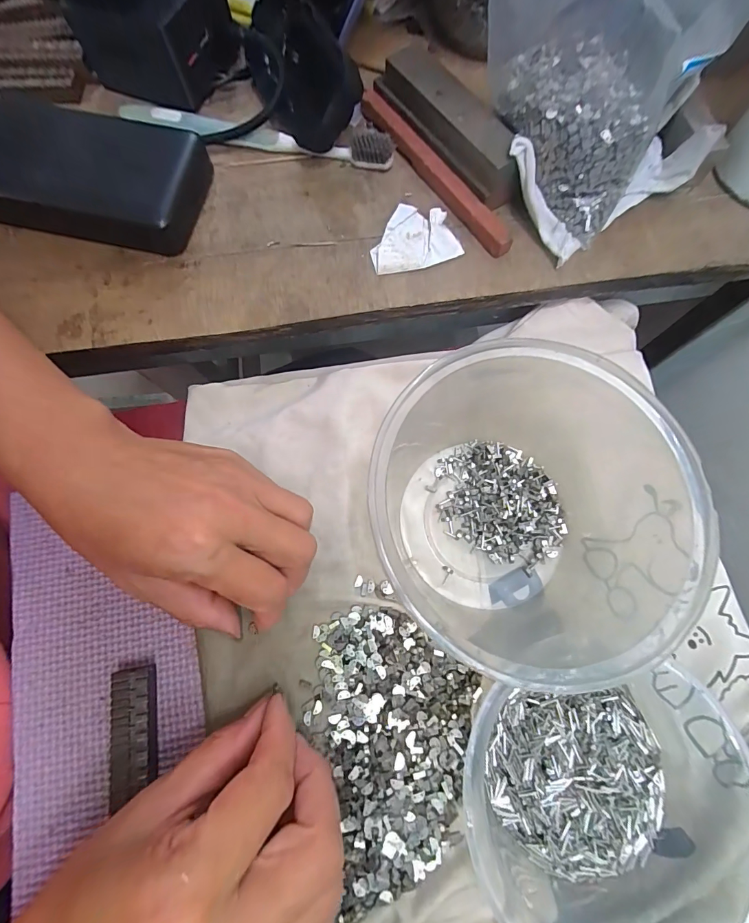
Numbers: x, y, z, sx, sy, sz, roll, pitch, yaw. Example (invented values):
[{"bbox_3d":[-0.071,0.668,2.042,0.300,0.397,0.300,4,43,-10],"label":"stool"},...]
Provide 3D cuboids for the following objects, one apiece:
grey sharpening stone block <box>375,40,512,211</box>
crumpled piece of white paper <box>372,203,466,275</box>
[{"bbox_3d":[0.046,-0.211,0.247,0.030,0.030,0.114,-37,81,-6],"label":"grey sharpening stone block"},{"bbox_3d":[0.023,-0.137,0.243,0.052,0.008,0.039,-16,79,-3],"label":"crumpled piece of white paper"}]

